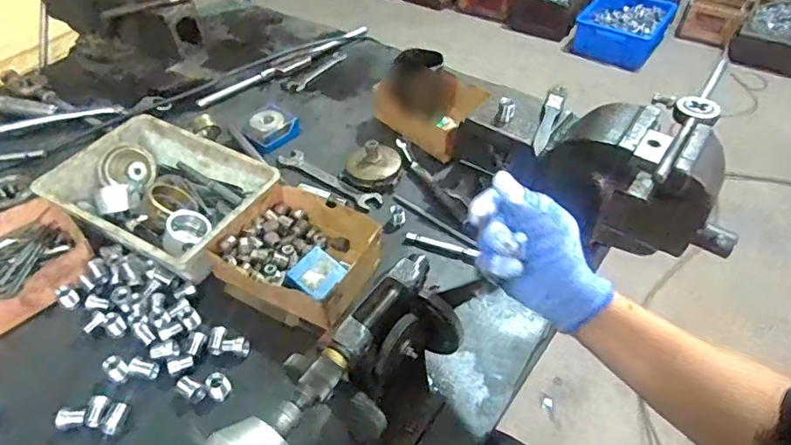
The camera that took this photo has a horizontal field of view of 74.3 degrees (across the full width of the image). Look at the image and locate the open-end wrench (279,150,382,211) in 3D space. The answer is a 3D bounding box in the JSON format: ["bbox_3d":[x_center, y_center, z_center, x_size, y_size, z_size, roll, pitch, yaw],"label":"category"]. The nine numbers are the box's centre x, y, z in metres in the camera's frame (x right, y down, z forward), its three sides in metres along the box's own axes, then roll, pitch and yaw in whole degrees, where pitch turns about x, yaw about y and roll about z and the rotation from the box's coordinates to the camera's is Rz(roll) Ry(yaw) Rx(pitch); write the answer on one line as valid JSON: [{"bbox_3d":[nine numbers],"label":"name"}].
[{"bbox_3d":[-0.090,-0.060,0.723,0.162,0.009,0.031,28,51,23],"label":"open-end wrench"}]

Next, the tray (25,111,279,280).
[{"bbox_3d":[-0.286,-0.035,0.641,0.245,0.059,0.168,21,49,20],"label":"tray"}]

